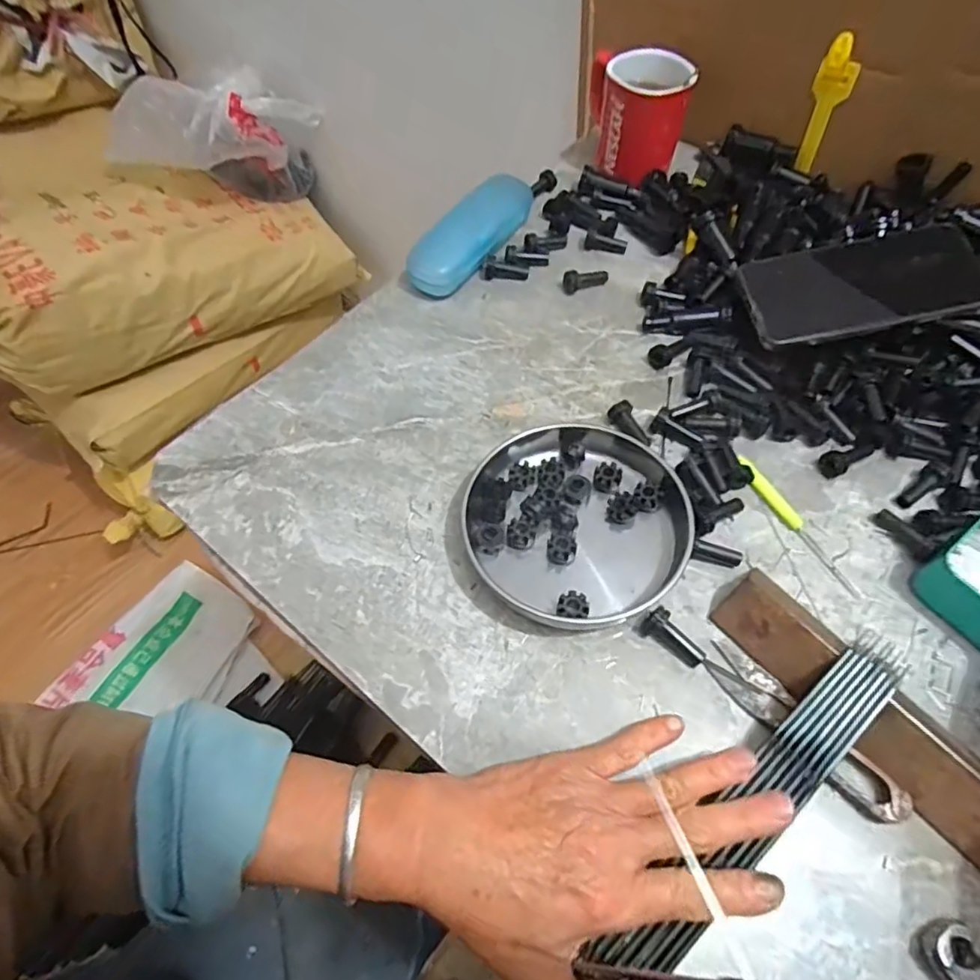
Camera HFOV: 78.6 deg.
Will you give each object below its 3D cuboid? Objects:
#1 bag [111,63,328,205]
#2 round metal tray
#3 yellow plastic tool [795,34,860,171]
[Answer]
[{"bbox_3d":[-0.430,-0.546,0.983,0.317,0.195,0.141,-29,64,-15],"label":"bag"},{"bbox_3d":[0.055,0.013,0.390,0.134,0.028,0.145,-1,58,1],"label":"round metal tray"},{"bbox_3d":[0.291,-0.335,0.521,0.030,0.105,0.012,30,64,18],"label":"yellow plastic tool"}]

